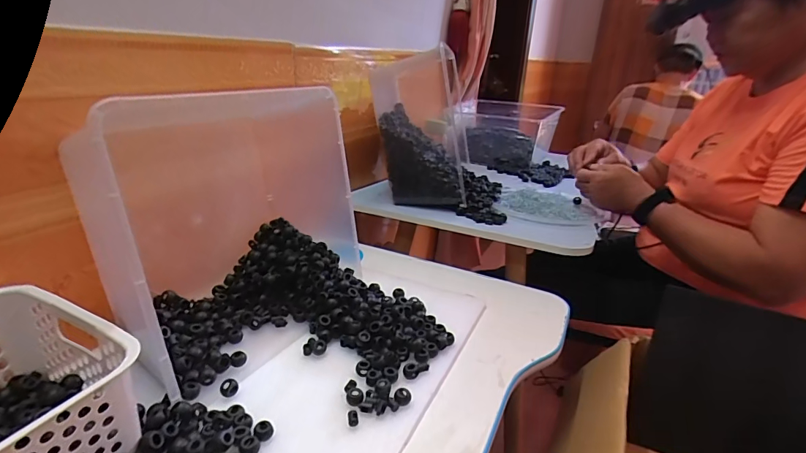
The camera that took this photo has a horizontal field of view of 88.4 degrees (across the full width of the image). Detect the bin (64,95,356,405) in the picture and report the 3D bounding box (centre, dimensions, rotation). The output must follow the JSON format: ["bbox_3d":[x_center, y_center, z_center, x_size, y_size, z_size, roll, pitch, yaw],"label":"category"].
[{"bbox_3d":[-0.214,-0.034,0.509,0.177,0.236,0.325,14,25,25],"label":"bin"}]

